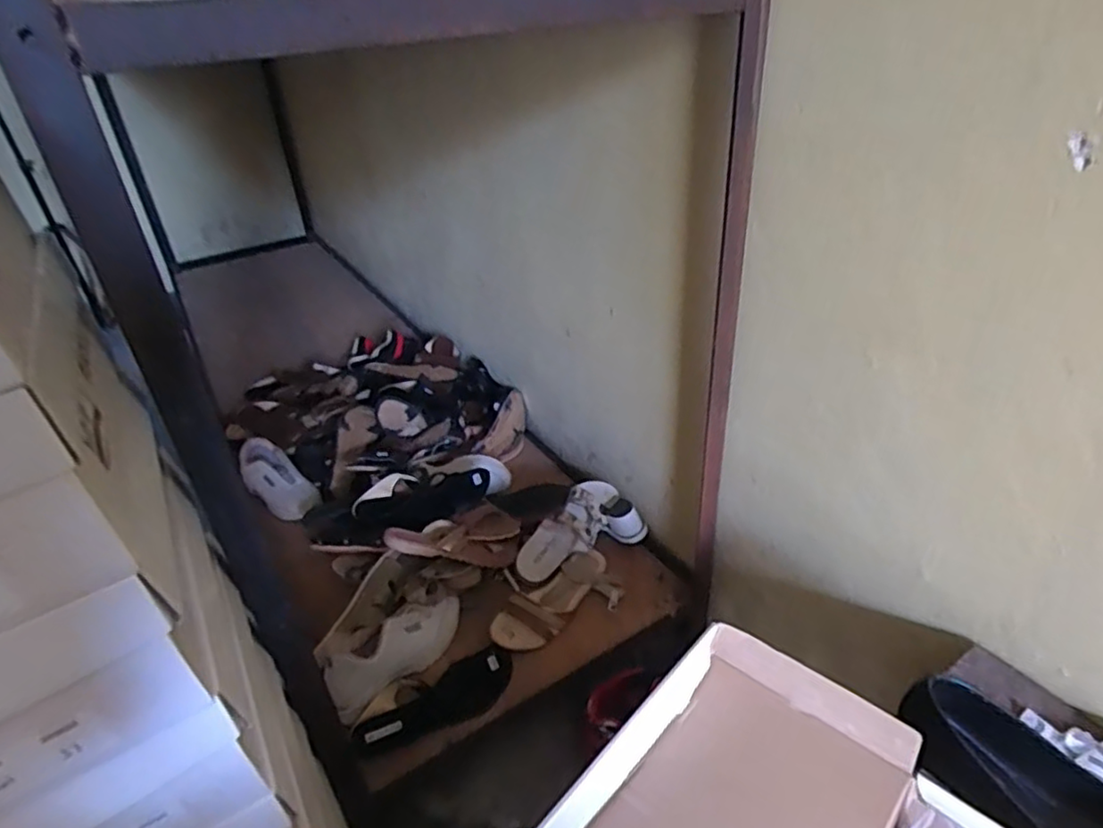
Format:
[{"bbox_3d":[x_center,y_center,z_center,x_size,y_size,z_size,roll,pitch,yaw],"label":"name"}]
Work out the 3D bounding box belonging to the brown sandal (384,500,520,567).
[{"bbox_3d":[-0.150,0.198,1.040,0.228,0.056,0.099,3,22,-39],"label":"brown sandal"}]

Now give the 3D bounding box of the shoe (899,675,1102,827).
[{"bbox_3d":[0.385,0.293,0.468,0.249,0.057,0.082,25,42,39],"label":"shoe"}]

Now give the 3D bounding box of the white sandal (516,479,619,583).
[{"bbox_3d":[0.032,0.194,1.103,0.084,0.050,0.230,26,59,39],"label":"white sandal"}]

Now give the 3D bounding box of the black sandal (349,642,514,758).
[{"bbox_3d":[-0.156,0.401,0.900,0.230,0.034,0.075,-24,37,-28],"label":"black sandal"}]

